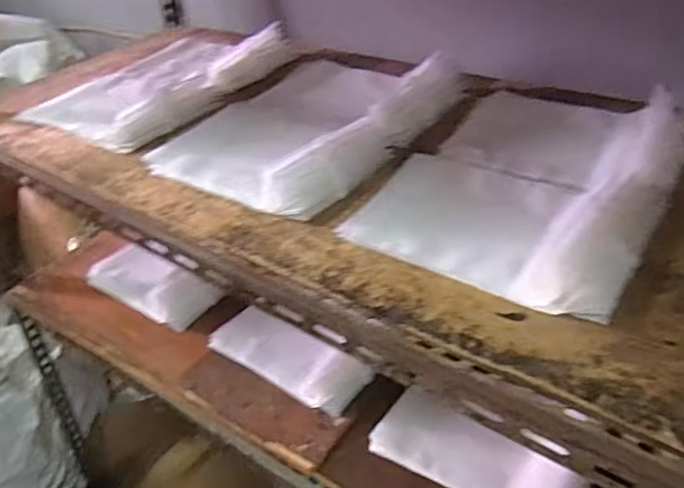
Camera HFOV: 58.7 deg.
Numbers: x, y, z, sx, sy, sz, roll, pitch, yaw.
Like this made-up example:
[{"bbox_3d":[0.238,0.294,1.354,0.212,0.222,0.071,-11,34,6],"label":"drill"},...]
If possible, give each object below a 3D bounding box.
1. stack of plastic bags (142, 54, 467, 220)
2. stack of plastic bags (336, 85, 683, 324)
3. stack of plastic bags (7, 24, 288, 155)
[{"bbox_3d":[-0.059,-0.170,0.803,0.300,0.045,0.341,23,46,34],"label":"stack of plastic bags"},{"bbox_3d":[0.195,-0.080,0.641,0.274,0.052,0.346,20,44,31],"label":"stack of plastic bags"},{"bbox_3d":[-0.284,-0.275,0.978,0.286,0.045,0.371,18,43,30],"label":"stack of plastic bags"}]

